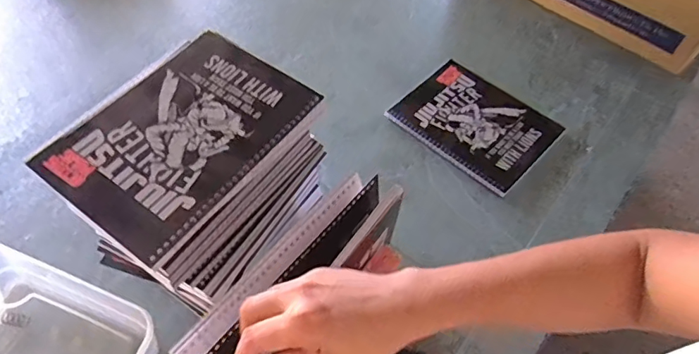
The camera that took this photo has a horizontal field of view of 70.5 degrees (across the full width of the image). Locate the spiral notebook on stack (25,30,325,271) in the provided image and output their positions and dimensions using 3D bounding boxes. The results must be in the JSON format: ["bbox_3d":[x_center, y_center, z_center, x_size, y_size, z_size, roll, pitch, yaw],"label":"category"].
[{"bbox_3d":[-0.137,-0.039,0.404,0.145,0.010,0.191,31,61,20],"label":"spiral notebook on stack"}]

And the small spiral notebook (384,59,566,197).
[{"bbox_3d":[0.167,-0.075,0.664,0.188,0.009,0.148,38,64,23],"label":"small spiral notebook"}]

